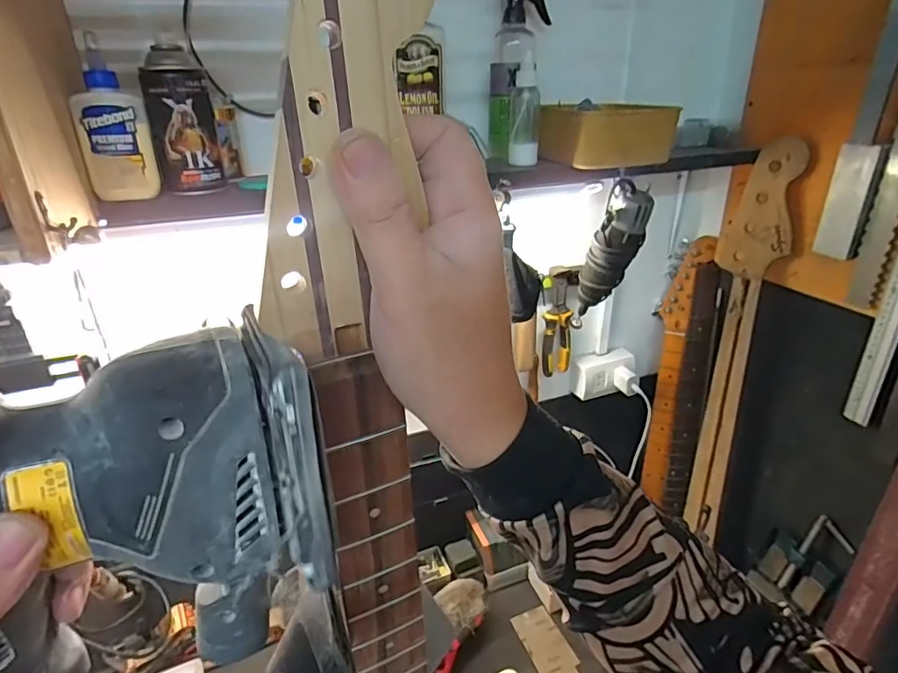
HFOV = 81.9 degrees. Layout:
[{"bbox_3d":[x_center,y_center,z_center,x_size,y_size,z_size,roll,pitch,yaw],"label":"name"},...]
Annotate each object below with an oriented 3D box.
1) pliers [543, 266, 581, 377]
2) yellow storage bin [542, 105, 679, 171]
[{"bbox_3d":[0.200,-0.025,0.938,0.053,0.207,0.017,-3,24,-6],"label":"pliers"},{"bbox_3d":[0.215,-0.271,0.695,0.160,0.077,0.089,-12,30,-15],"label":"yellow storage bin"}]

